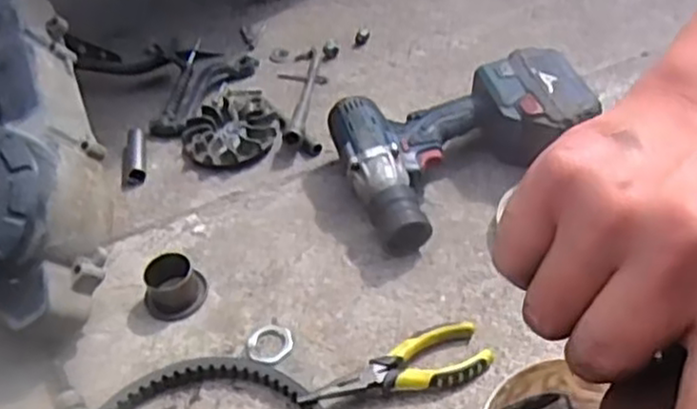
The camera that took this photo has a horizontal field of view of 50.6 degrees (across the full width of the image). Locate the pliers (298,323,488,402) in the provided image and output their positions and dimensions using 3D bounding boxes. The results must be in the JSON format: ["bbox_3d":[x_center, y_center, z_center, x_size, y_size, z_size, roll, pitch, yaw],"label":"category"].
[{"bbox_3d":[0.040,0.139,0.607,0.154,0.025,0.054,-17,45,-10],"label":"pliers"}]

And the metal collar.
[{"bbox_3d":[-0.162,0.075,0.680,0.058,0.037,0.047,-21,46,-14],"label":"metal collar"}]

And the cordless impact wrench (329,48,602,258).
[{"bbox_3d":[0.121,-0.064,0.752,0.249,0.087,0.167,-16,45,-10],"label":"cordless impact wrench"}]

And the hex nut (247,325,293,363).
[{"bbox_3d":[-0.069,0.123,0.652,0.040,0.004,0.041,-1,45,6],"label":"hex nut"}]

